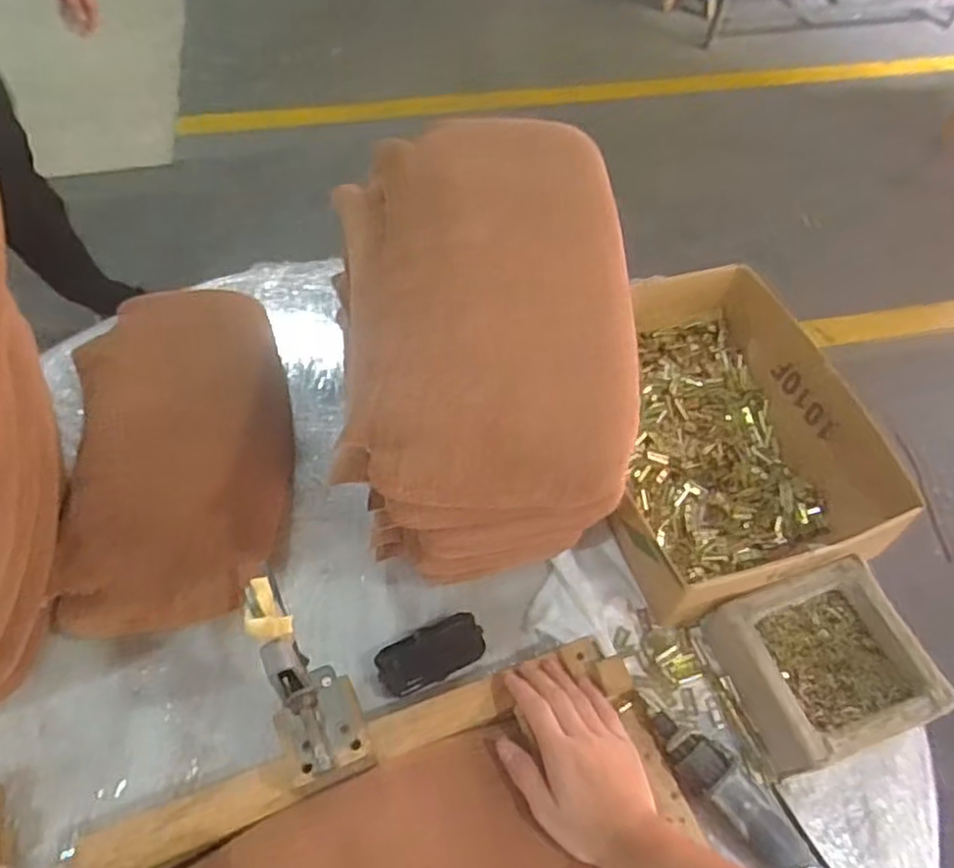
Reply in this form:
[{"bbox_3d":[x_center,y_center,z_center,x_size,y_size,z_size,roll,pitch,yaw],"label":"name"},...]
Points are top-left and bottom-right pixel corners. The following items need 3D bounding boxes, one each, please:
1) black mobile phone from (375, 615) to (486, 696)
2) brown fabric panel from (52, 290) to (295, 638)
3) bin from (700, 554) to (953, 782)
[{"bbox_3d":[-0.047,0.227,0.738,0.108,0.026,0.050,-19,59,-15],"label":"black mobile phone"},{"bbox_3d":[-0.336,0.014,0.823,0.240,0.084,0.424,-11,57,-10],"label":"brown fabric panel"},{"bbox_3d":[0.335,0.225,0.699,0.168,0.070,0.158,-14,58,-12],"label":"bin"}]

